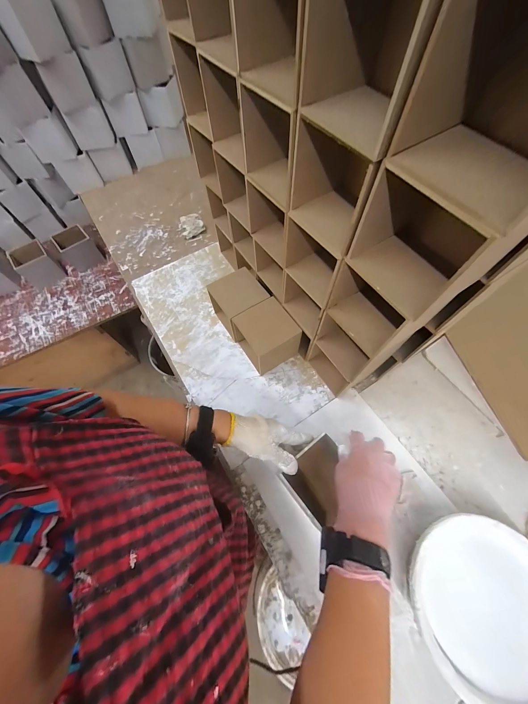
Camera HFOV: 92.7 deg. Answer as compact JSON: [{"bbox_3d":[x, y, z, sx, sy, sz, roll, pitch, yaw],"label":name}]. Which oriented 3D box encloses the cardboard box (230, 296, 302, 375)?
[{"bbox_3d":[0.004,-0.038,0.585,0.107,0.109,0.121,-32,69,-12],"label":"cardboard box"}]

